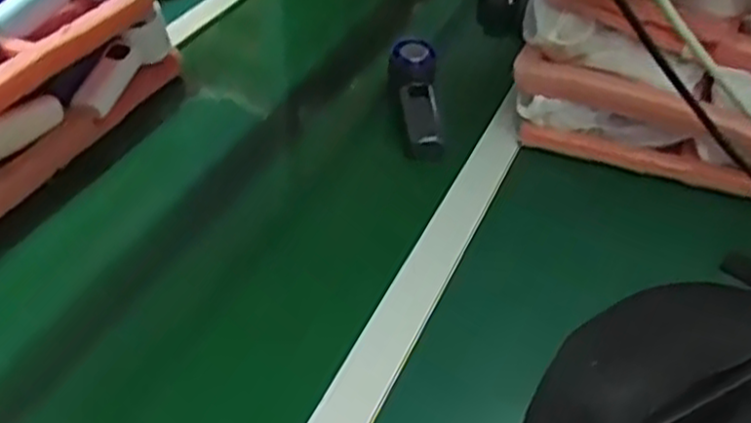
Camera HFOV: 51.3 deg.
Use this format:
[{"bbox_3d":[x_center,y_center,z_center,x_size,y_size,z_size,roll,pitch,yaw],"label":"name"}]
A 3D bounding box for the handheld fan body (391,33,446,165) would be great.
[{"bbox_3d":[0.050,-0.123,0.862,0.045,0.048,0.156,-6,61,-6],"label":"handheld fan body"}]

